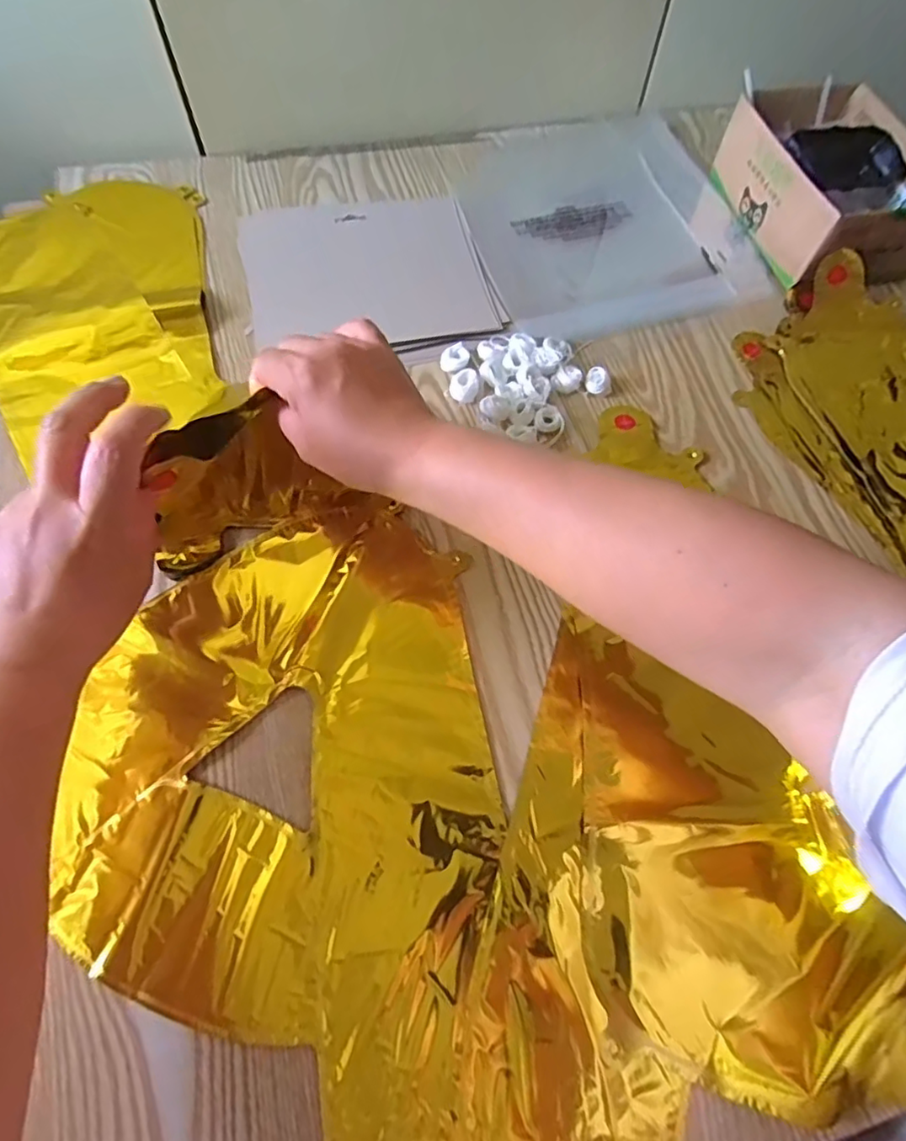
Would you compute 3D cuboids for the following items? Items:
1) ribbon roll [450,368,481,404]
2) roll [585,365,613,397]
[{"bbox_3d":[0.009,-0.142,0.448,0.022,0.009,0.028,6,64,0],"label":"ribbon roll"},{"bbox_3d":[0.113,-0.147,0.452,0.023,0.014,0.020,21,65,7],"label":"roll"}]

